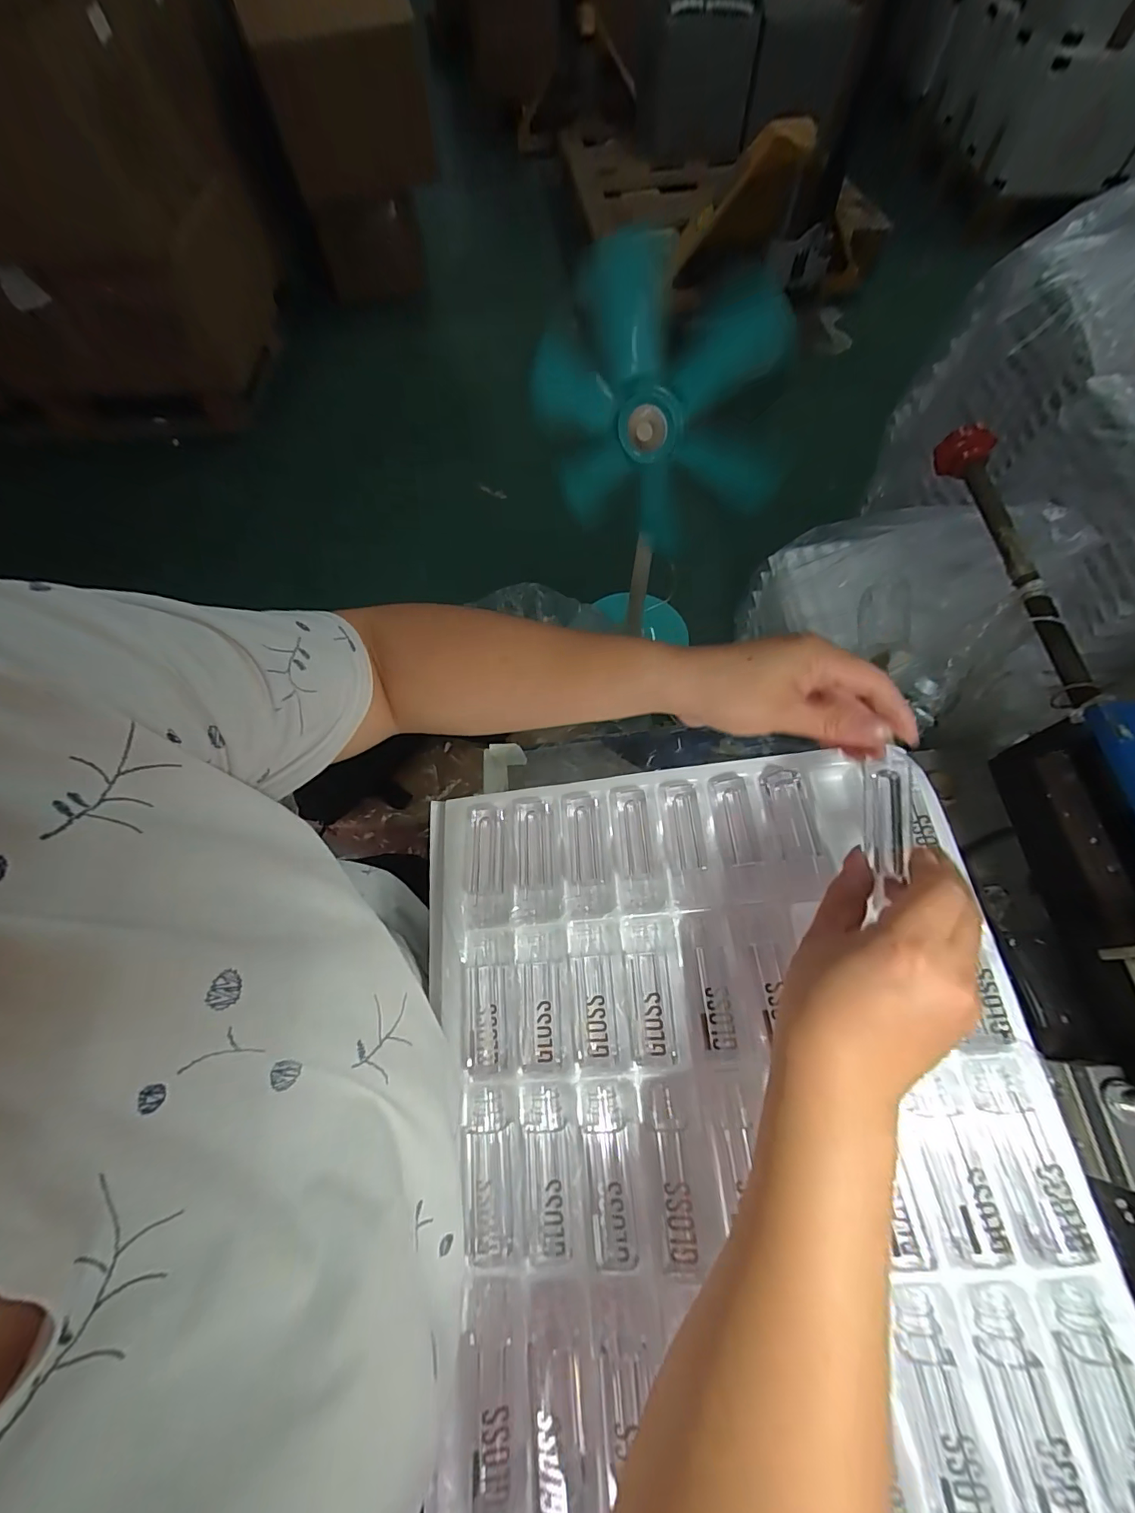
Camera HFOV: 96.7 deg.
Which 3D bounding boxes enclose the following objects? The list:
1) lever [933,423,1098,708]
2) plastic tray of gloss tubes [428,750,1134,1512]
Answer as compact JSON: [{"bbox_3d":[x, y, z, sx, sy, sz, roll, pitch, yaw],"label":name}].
[{"bbox_3d":[0.370,-0.171,0.416,0.029,0.032,0.274,-2,65,1],"label":"lever"},{"bbox_3d":[0.086,0.217,0.266,0.333,0.027,0.444,-7,66,6],"label":"plastic tray of gloss tubes"}]

